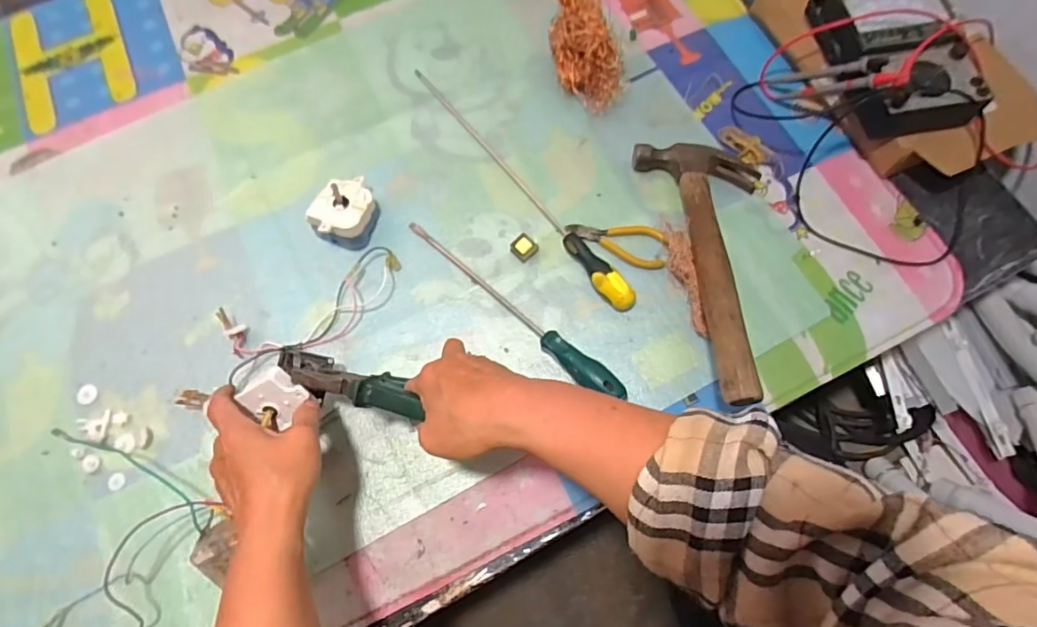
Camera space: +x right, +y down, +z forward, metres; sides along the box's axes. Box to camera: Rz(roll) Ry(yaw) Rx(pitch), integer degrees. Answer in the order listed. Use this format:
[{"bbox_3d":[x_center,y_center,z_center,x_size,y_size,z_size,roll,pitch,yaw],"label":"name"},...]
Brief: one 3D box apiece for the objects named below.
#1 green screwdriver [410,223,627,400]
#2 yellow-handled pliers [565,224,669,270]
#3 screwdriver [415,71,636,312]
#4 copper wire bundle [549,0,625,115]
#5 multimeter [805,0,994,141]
[{"bbox_3d":[-0.009,-0.011,0.540,0.281,0.024,0.027,41,80,16],"label":"green screwdriver"},{"bbox_3d":[0.105,-0.080,0.565,0.106,0.020,0.040,28,76,13],"label":"yellow-handled pliers"},{"bbox_3d":[-0.007,-0.146,0.589,0.031,0.026,0.377,-39,73,-8],"label":"screwdriver"},{"bbox_3d":[0.076,-0.303,0.620,0.071,0.065,0.137,-13,71,-1],"label":"copper wire bundle"},{"bbox_3d":[0.387,-0.272,0.556,0.115,0.051,0.177,-9,71,2],"label":"multimeter"}]

